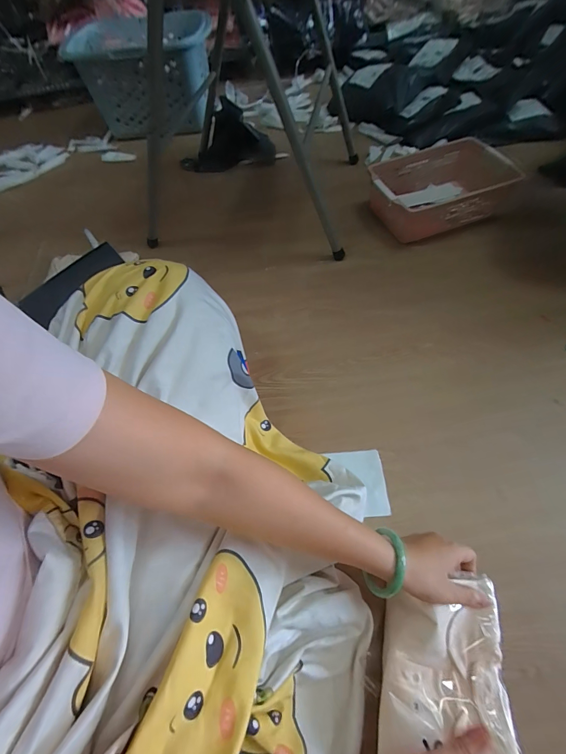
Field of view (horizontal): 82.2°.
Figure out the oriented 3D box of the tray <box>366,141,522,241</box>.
[{"bbox_3d":[0.375,-0.458,0.792,0.313,0.096,0.221,-25,62,-10],"label":"tray"}]

